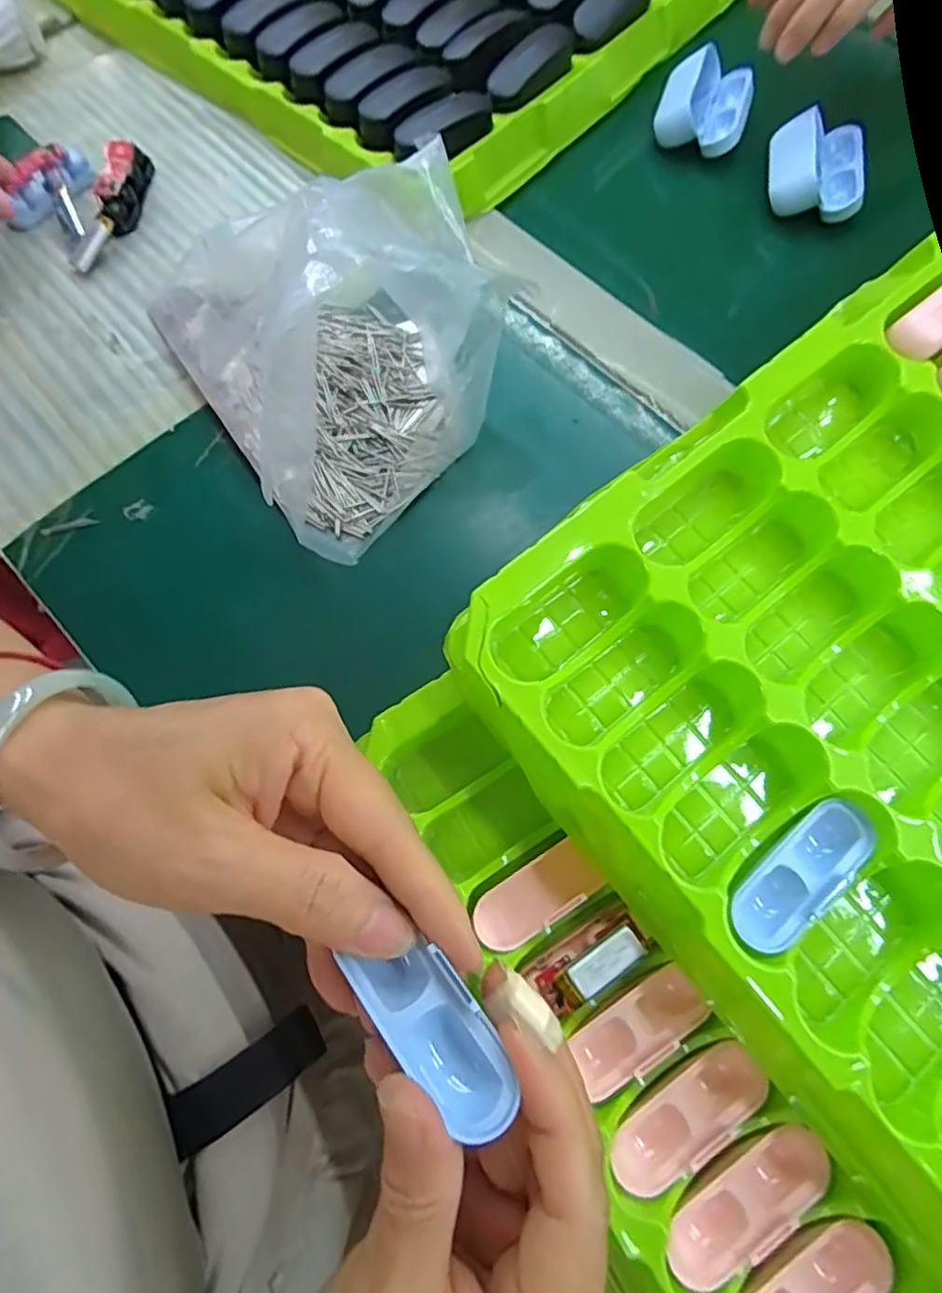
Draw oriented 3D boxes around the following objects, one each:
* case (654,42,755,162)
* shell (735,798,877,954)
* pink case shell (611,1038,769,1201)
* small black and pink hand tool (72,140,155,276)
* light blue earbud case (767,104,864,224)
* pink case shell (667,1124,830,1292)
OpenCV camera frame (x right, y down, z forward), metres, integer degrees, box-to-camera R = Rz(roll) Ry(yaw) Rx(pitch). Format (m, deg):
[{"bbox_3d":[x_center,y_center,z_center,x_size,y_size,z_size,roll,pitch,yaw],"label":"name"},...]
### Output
[{"bbox_3d":[0.146,-0.338,0.403,0.052,0.029,0.060,18,74,8],"label":"case"},{"bbox_3d":[0.119,0.083,0.234,0.063,0.014,0.024,-43,75,-11],"label":"shell"},{"bbox_3d":[0.078,0.170,0.233,0.062,0.010,0.025,-32,74,-8],"label":"pink case shell"},{"bbox_3d":[-0.215,-0.268,0.387,0.022,0.025,0.092,12,73,6],"label":"small black and pink hand tool"},{"bbox_3d":[0.205,-0.284,0.385,0.051,0.028,0.061,9,73,5],"label":"light blue earbud case"},{"bbox_3d":[0.096,0.194,0.225,0.064,0.010,0.026,-30,73,-7],"label":"pink case shell"}]

